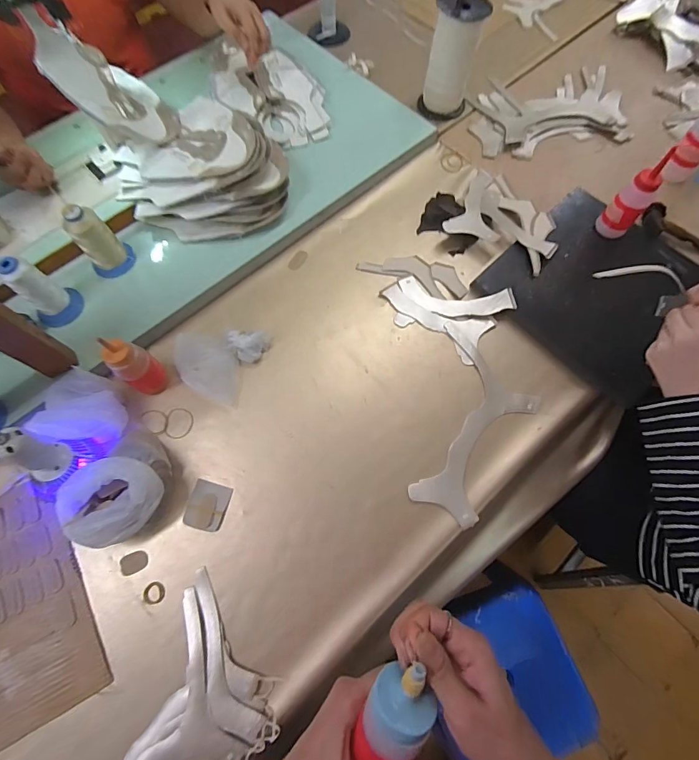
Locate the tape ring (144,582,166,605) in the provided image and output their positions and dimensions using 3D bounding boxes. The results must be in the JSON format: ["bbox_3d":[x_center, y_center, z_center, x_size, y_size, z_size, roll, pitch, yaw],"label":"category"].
[{"bbox_3d":[-0.255,0.279,0.520,0.025,0.004,0.026,7,63,-15],"label":"tape ring"}]

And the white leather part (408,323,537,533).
[{"bbox_3d":[0.193,0.064,0.591,0.150,0.009,0.291,16,72,5],"label":"white leather part"}]

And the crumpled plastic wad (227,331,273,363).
[{"bbox_3d":[-0.158,-0.053,0.622,0.062,0.025,0.047,2,71,1],"label":"crumpled plastic wad"}]

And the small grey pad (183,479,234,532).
[{"bbox_3d":[-0.198,0.175,0.553,0.053,0.012,0.062,15,72,5],"label":"small grey pad"}]

